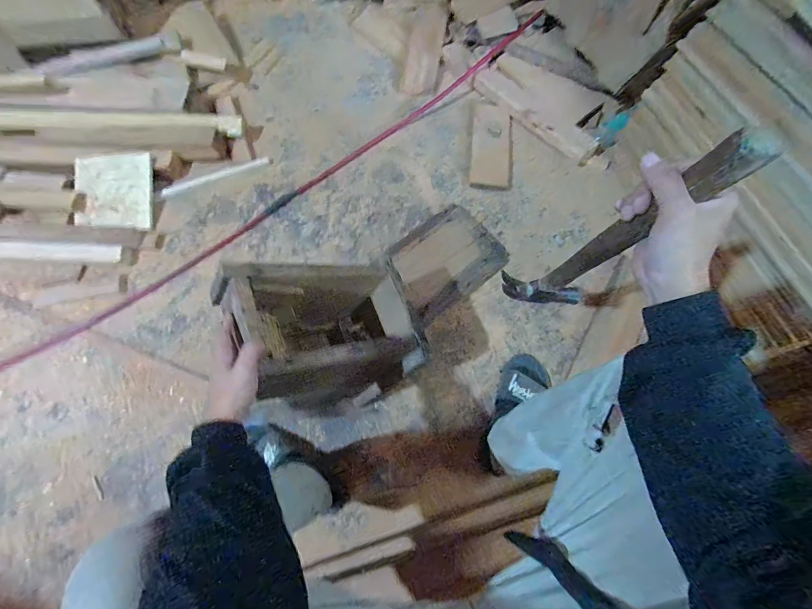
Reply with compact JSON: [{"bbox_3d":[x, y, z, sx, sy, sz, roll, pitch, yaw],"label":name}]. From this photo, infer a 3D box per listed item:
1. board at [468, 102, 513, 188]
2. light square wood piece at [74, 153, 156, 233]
[{"bbox_3d":[0.233,-0.437,0.996,0.112,0.016,0.266,3,70,3],"label":"board"},{"bbox_3d":[-0.737,-0.278,0.920,0.193,0.021,0.204,-6,81,1],"label":"light square wood piece"}]

